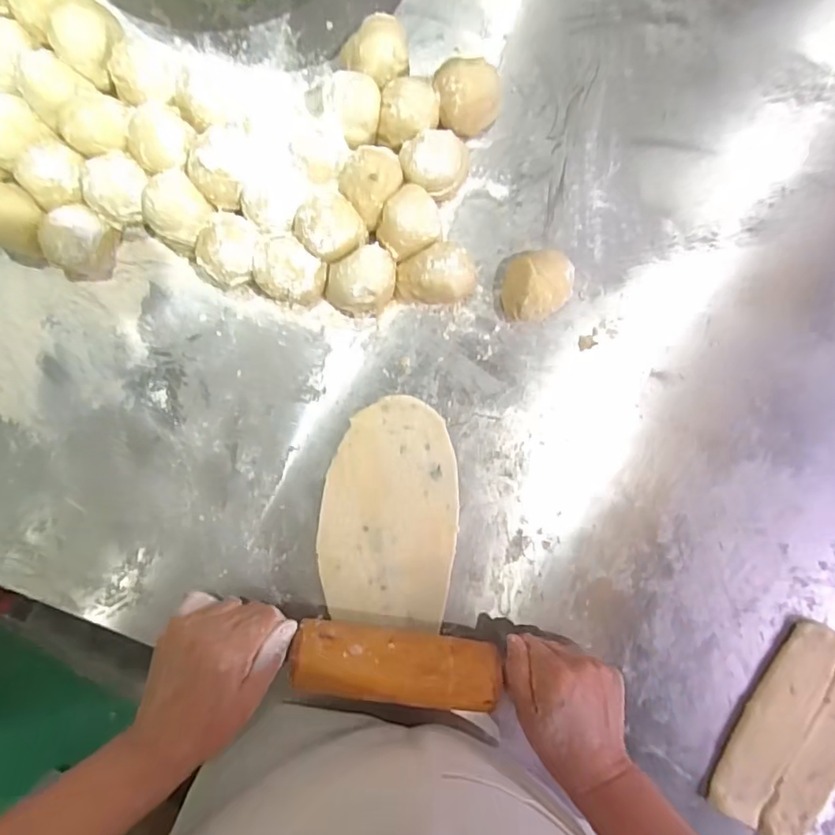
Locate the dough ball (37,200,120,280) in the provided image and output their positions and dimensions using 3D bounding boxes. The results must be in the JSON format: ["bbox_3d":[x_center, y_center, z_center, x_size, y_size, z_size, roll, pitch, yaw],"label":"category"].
[{"bbox_3d":[-0.271,-0.140,0.435,0.047,0.047,0.055,17,92,-4],"label":"dough ball"}]

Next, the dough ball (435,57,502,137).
[{"bbox_3d":[0.042,-0.259,0.443,0.059,0.055,0.049,-2,93,-3],"label":"dough ball"}]

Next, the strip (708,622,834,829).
[{"bbox_3d":[0.335,0.282,0.506,0.052,0.014,0.192,28,91,-4],"label":"strip"}]

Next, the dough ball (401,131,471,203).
[{"bbox_3d":[0.014,-0.204,0.447,0.053,0.053,0.044,-1,93,-3],"label":"dough ball"}]

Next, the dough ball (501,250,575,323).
[{"bbox_3d":[0.102,-0.109,0.460,0.054,0.047,0.056,0,93,-3],"label":"dough ball"}]

